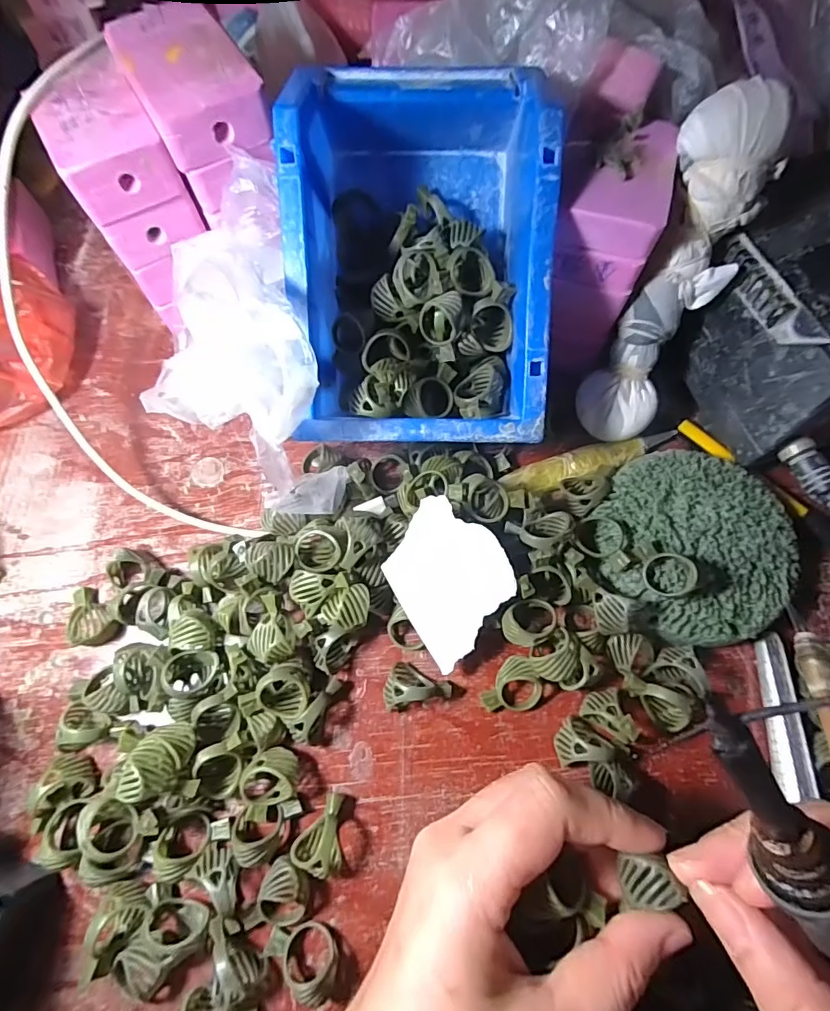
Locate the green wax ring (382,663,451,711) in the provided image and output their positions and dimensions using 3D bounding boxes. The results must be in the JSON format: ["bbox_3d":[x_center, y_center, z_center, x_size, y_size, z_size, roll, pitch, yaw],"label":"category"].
[{"bbox_3d":[0.001,0.090,0.248,0.033,0.022,0.022,-6,71,-1],"label":"green wax ring"}]

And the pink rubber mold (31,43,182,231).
[{"bbox_3d":[-0.155,-0.184,0.247,0.046,0.029,0.069,-29,73,-9],"label":"pink rubber mold"}]

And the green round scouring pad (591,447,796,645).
[{"bbox_3d":[0.149,0.018,0.265,0.097,0.022,0.098,0,71,1],"label":"green round scouring pad"}]

